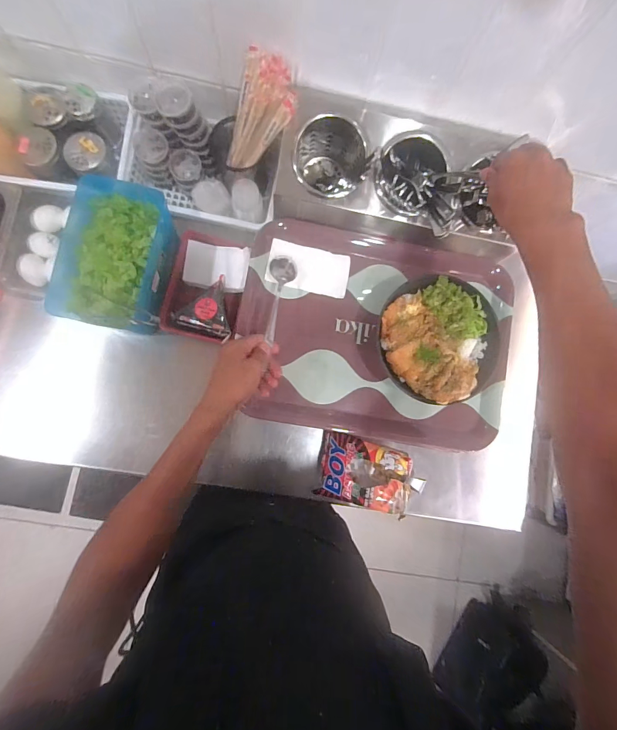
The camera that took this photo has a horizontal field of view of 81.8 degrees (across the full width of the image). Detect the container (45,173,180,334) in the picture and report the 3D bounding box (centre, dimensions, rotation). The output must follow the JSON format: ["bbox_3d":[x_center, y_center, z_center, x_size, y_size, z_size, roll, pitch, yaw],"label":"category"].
[{"bbox_3d":[-0.295,-0.174,0.561,0.151,0.072,0.232,11,84,-5],"label":"container"}]

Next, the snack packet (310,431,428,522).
[{"bbox_3d":[0.097,0.181,0.593,0.169,0.042,0.105,18,84,-4],"label":"snack packet"}]

